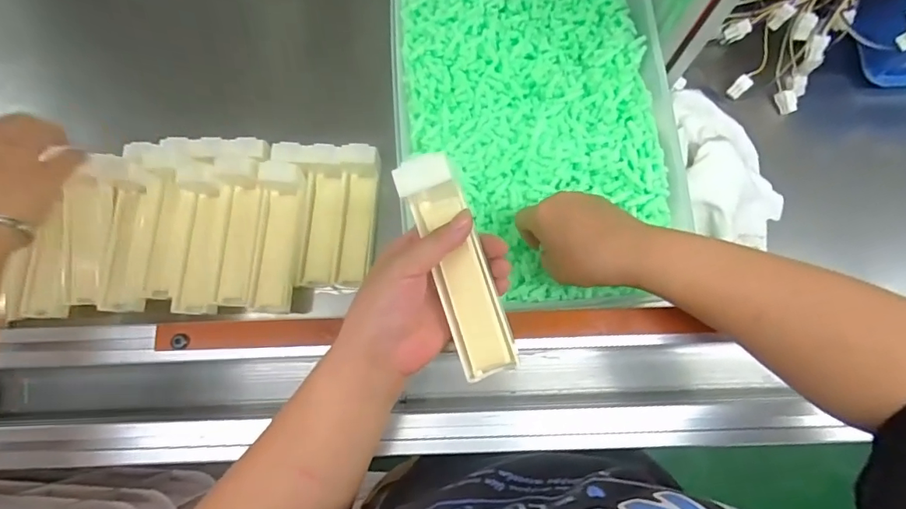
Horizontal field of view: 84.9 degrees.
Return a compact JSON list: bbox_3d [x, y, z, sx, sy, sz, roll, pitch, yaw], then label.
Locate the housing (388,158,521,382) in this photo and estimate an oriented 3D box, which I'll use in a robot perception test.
[{"bbox_3d":[0.003,0.008,0.316,0.036,0.032,0.140,-19,92,-4],"label":"housing"}]

